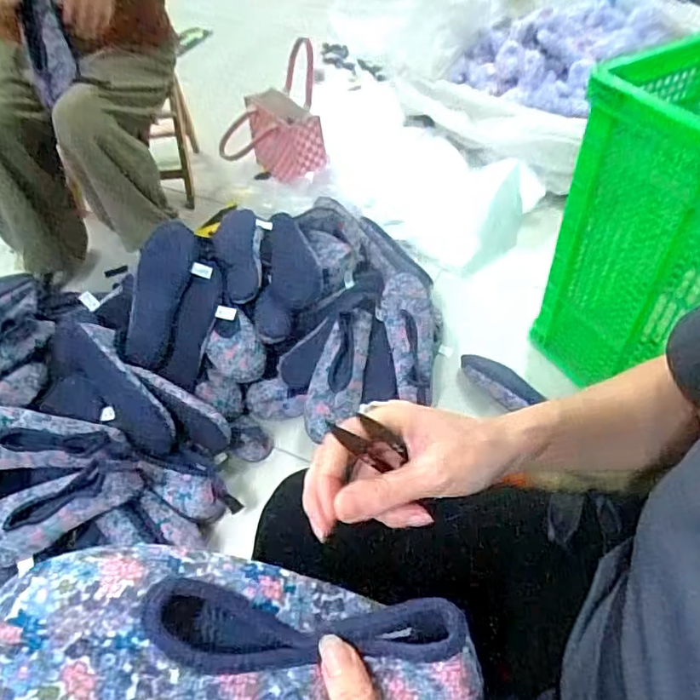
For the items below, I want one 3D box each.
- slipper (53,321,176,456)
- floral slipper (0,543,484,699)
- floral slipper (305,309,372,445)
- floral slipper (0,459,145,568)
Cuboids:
[{"bbox_3d":[-0.394,0.062,0.953,0.286,0.052,0.094,44,100,9],"label":"slipper"},{"bbox_3d":[-0.053,0.147,0.277,0.241,0.047,0.090,10,48,-12],"label":"floral slipper"},{"bbox_3d":[-0.019,0.042,0.996,0.089,0.044,0.243,9,67,10],"label":"floral slipper"},{"bbox_3d":[-0.441,0.241,0.841,0.262,0.066,0.084,-23,51,-16],"label":"floral slipper"}]

